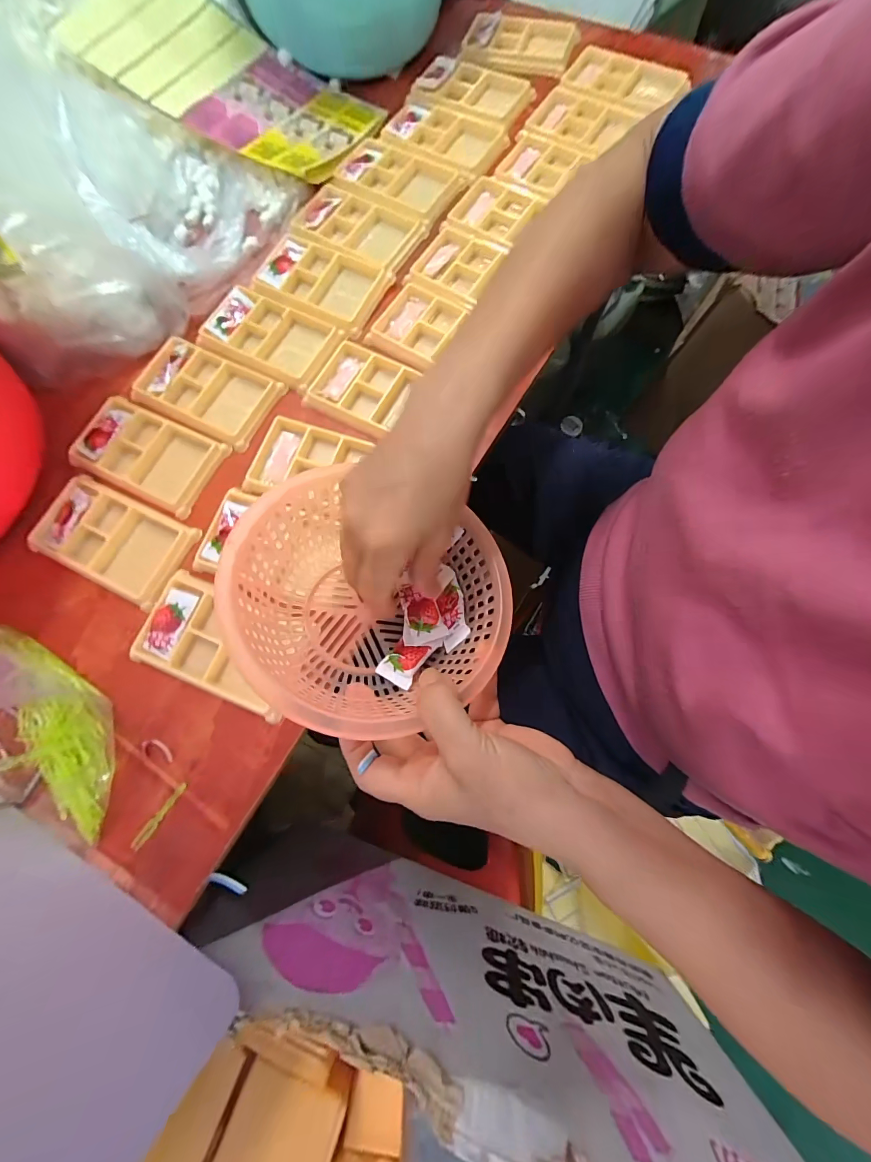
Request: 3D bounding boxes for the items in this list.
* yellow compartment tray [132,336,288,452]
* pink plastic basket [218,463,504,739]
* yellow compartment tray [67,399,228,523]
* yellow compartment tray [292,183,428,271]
[{"bbox_3d":[-0.221,-0.185,0.371,0.128,0.016,0.078,25,79,9],"label":"yellow compartment tray"},{"bbox_3d":[-0.035,0.016,0.248,0.161,0.090,0.140,9,78,4],"label":"pink plastic basket"},{"bbox_3d":[-0.268,-0.120,0.356,0.128,0.012,0.079,25,79,9],"label":"yellow compartment tray"},{"bbox_3d":[-0.084,-0.379,0.407,0.129,0.018,0.072,29,79,10],"label":"yellow compartment tray"}]

